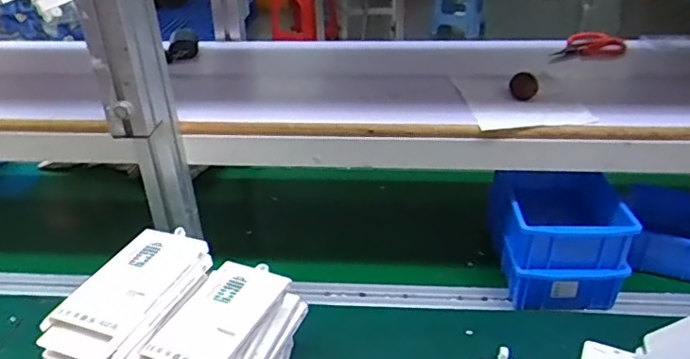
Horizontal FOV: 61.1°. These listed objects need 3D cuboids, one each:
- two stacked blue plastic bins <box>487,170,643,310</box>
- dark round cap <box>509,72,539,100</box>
[{"bbox_3d":[0.266,0.082,0.721,0.142,0.122,0.125,1,30,4],"label":"two stacked blue plastic bins"},{"bbox_3d":[0.214,-0.112,0.695,0.032,0.035,0.011,43,45,6],"label":"dark round cap"}]

